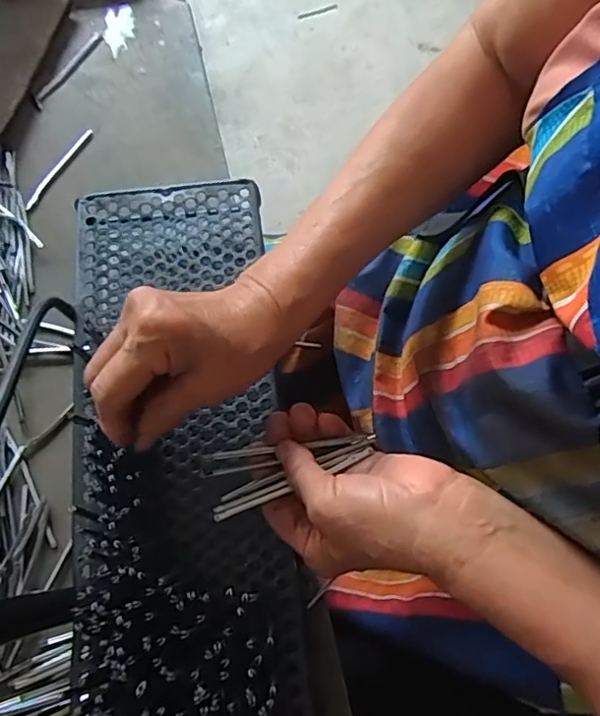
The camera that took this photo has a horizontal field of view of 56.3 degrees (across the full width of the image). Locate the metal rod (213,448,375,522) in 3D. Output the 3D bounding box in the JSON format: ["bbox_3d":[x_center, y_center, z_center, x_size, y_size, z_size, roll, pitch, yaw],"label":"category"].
[{"bbox_3d":[-0.003,0.079,0.351,0.106,0.004,0.004,-22,73,-7],"label":"metal rod"}]

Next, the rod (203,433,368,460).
[{"bbox_3d":[-0.009,0.057,0.355,0.104,0.004,0.005,-7,71,-3],"label":"rod"}]

